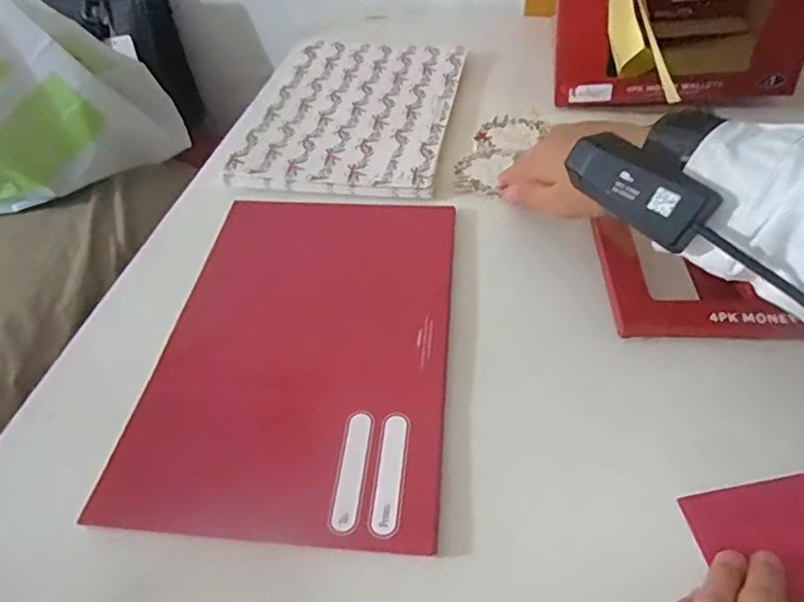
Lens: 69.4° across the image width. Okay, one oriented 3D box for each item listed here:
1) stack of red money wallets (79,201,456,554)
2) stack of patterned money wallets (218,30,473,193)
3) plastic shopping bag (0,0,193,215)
[{"bbox_3d":[-0.059,0.022,0.367,0.178,0.013,0.256,2,45,5],"label":"stack of red money wallets"},{"bbox_3d":[-0.042,-0.185,0.553,0.176,0.020,0.268,6,45,9],"label":"stack of patterned money wallets"},{"bbox_3d":[-0.425,-0.214,0.623,0.331,0.227,0.113,-21,47,-17],"label":"plastic shopping bag"}]

